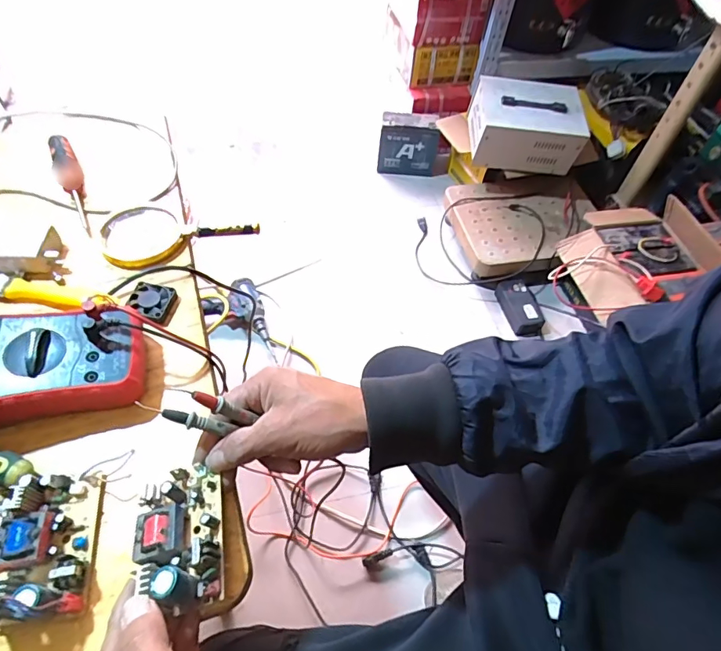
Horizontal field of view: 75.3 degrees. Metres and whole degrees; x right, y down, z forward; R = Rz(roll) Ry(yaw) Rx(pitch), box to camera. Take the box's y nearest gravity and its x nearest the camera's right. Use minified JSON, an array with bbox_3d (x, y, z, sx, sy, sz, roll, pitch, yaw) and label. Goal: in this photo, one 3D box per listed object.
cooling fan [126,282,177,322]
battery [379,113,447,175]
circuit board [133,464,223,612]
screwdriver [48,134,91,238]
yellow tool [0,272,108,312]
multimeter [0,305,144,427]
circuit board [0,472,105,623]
[{"bbox_3d":[-0.212,-0.024,0.470,0.041,0.014,0.039,13,54,5],"label":"cooling fan"},{"bbox_3d":[0.152,-0.563,1.482,0.184,0.201,0.075,3,54,-3],"label":"battery"},{"bbox_3d":[-0.125,0.140,0.320,0.056,0.037,0.092,-7,55,-9],"label":"circuit board"},{"bbox_3d":[-0.338,-0.169,0.546,0.030,0.027,0.161,-24,60,-20],"label":"screwdriver"},{"bbox_3d":[-0.326,-0.038,0.458,0.163,0.019,0.028,11,54,4],"label":"yellow tool"},{"bbox_3d":[-0.277,0.031,0.382,0.178,0.040,0.088,-10,56,-11],"label":"multimeter"},{"bbox_3d":[-0.233,0.149,0.322,0.089,0.039,0.099,-5,55,-8],"label":"circuit board"}]

